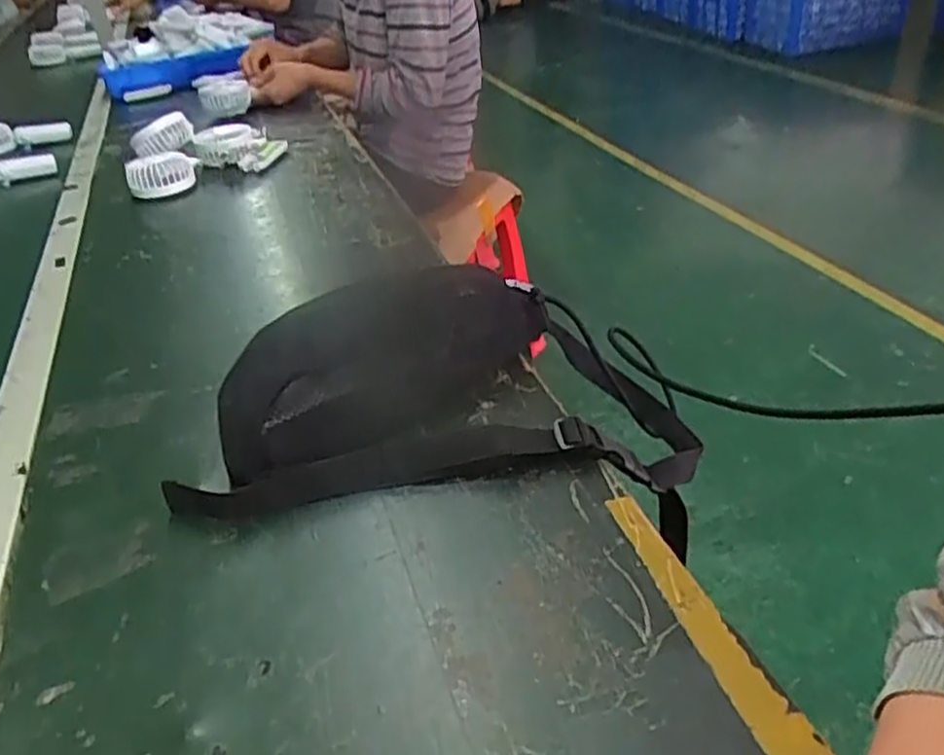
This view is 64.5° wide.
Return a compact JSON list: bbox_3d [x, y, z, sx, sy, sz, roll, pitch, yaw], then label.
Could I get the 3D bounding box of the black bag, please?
[{"bbox_3d":[-0.016,0.025,0.588,0.391,0.167,0.180,-7,35,-1],"label":"black bag"}]

